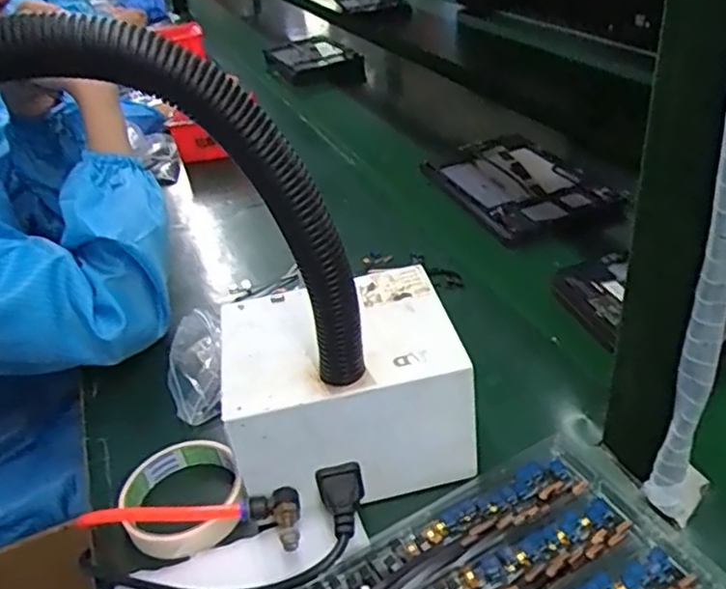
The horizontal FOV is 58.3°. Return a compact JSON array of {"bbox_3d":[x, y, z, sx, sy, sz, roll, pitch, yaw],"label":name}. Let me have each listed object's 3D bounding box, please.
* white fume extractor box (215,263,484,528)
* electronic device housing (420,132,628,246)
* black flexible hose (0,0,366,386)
[{"bbox_3d":[-0.013,0.065,0.462,0.151,0.097,0.123,-11,35,-5],"label":"white fume extractor box"},{"bbox_3d":[0.184,-0.142,0.824,0.167,0.023,0.264,-15,35,-11],"label":"electronic device housing"},{"bbox_3d":[-0.154,-0.025,0.335,0.292,0.211,0.043,-11,34,-5],"label":"black flexible hose"}]

